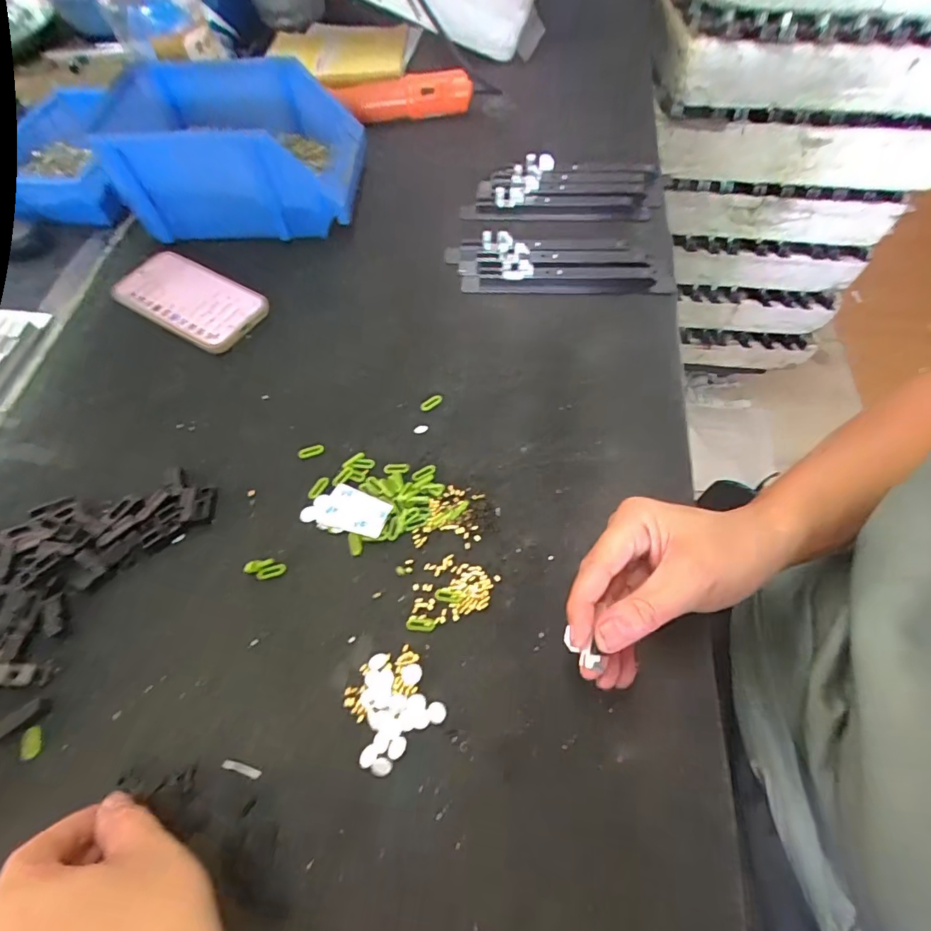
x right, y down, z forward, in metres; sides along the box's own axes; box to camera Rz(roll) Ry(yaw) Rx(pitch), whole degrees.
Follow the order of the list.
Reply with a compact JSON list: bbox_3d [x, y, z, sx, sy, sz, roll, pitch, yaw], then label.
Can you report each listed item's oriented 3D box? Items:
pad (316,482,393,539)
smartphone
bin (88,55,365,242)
[{"bbox_3d":[-0.087,0.036,0.375,0.053,0.005,0.035,18,65,11],"label":"pad"},{"bbox_3d":[-0.280,-0.169,0.488,0.156,0.013,0.079,27,67,15],"label":"smartphone"},{"bbox_3d":[-0.251,-0.340,0.522,0.251,0.104,0.149,0,63,2],"label":"bin"}]

